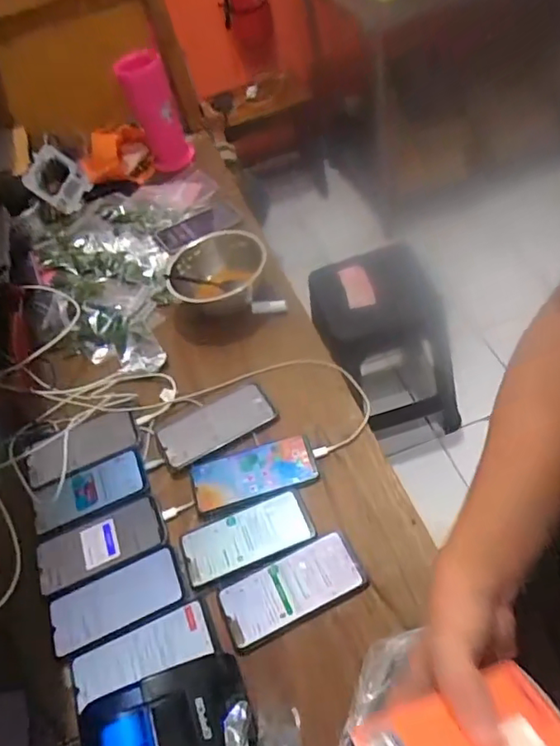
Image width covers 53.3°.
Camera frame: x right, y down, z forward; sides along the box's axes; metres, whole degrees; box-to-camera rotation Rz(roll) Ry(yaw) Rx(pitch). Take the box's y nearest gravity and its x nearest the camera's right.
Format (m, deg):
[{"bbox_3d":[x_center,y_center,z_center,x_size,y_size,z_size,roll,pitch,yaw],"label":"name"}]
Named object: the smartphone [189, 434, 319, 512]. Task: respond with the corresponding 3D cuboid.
[{"bbox_3d":[-0.035,0.131,0.741,0.162,0.010,0.073,-17,50,1],"label":"smartphone"}]

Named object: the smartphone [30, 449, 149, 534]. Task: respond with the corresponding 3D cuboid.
[{"bbox_3d":[-0.266,0.159,0.770,0.159,0.006,0.078,-22,50,-3],"label":"smartphone"}]

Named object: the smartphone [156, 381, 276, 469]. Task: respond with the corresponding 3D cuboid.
[{"bbox_3d":[-0.093,0.071,0.798,0.163,0.007,0.082,-25,47,-10],"label":"smartphone"}]

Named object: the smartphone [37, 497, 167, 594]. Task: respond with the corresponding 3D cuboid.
[{"bbox_3d":[-0.230,0.216,0.715,0.161,0.015,0.077,-24,50,-5],"label":"smartphone"}]

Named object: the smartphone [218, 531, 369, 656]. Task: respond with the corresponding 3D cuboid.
[{"bbox_3d":[0.012,0.247,0.639,0.161,0.016,0.076,-26,50,-7],"label":"smartphone"}]

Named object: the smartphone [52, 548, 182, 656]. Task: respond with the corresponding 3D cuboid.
[{"bbox_3d":[-0.197,0.274,0.672,0.161,0.007,0.073,-24,53,-5],"label":"smartphone"}]

